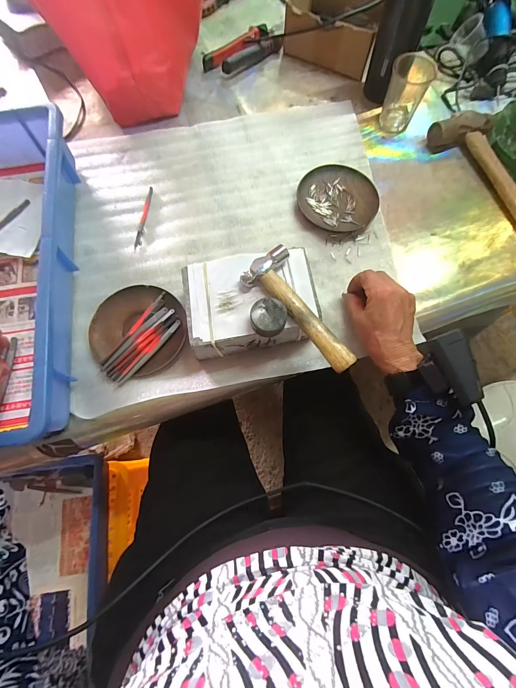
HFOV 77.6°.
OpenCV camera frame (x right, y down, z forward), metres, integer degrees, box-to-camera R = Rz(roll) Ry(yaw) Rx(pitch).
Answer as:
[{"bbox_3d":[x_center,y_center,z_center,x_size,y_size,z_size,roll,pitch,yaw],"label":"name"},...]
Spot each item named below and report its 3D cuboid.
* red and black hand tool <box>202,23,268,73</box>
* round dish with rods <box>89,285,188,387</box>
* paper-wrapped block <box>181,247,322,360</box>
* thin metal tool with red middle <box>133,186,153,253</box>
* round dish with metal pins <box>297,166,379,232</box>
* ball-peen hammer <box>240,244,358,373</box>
[{"bbox_3d":[-0.037,-0.518,0.565,0.135,0.025,0.034,-37,75,-13],"label":"red and black hand tool"},{"bbox_3d":[-0.146,-0.019,0.391,0.112,0.016,0.113,0,70,-1],"label":"round dish with rods"},{"bbox_3d":[-0.008,-0.043,0.379,0.146,0.057,0.108,-10,71,-5],"label":"paper-wrapped block"},{"bbox_3d":[-0.162,-0.179,0.456,0.009,0.004,0.108,4,70,0],"label":"thin metal tool with red middle"},{"bbox_3d":[0.116,-0.212,0.469,0.115,0.012,0.112,0,70,-1],"label":"round dish with metal pins"},{"bbox_3d":[0.049,-0.037,0.337,0.055,0.015,0.148,-37,76,-12],"label":"ball-peen hammer"}]

